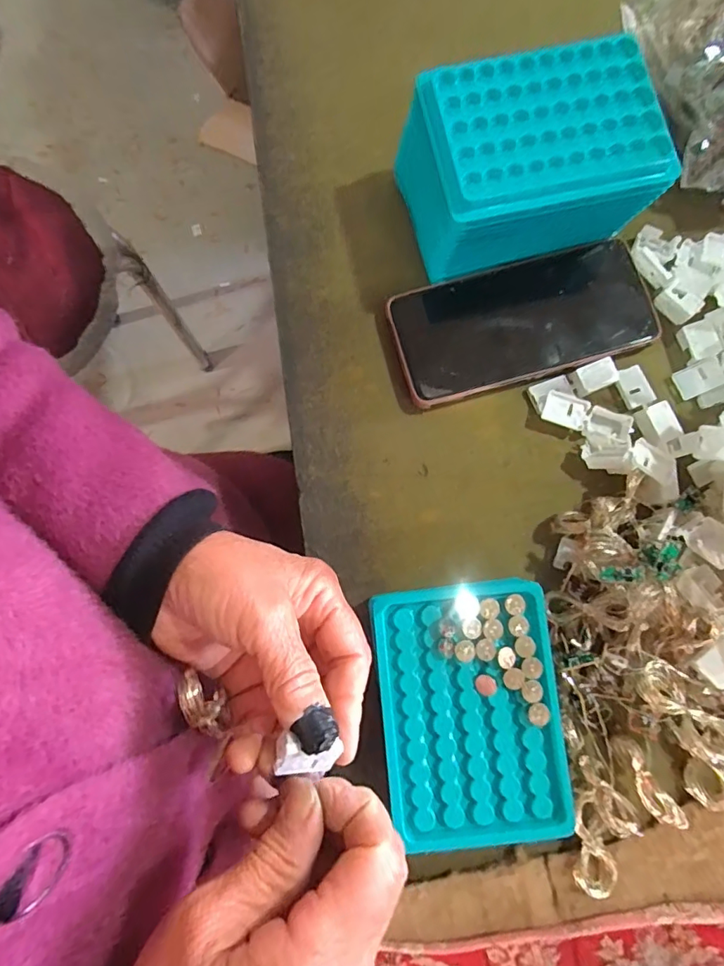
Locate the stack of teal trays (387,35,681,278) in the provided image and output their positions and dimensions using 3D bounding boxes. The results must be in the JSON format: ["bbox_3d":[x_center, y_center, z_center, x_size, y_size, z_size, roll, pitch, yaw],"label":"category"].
[{"bbox_3d":[0.094,-0.188,0.311,0.138,0.079,0.085,-11,80,-1],"label":"stack of teal trays"}]

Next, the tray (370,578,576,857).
[{"bbox_3d":[0.059,0.124,0.275,0.094,0.010,0.131,-7,82,2],"label":"tray"}]

